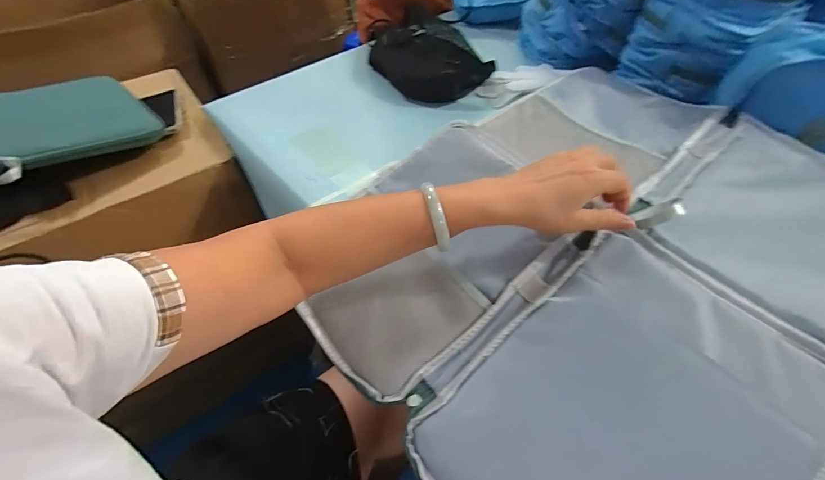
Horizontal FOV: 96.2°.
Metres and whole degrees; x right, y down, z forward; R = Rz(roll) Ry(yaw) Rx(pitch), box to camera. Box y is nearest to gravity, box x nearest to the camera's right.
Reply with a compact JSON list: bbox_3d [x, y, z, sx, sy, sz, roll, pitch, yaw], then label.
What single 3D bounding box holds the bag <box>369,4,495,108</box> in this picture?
[{"bbox_3d":[0.017,-0.352,0.698,0.147,0.089,0.259,-30,57,-22],"label":"bag"}]

